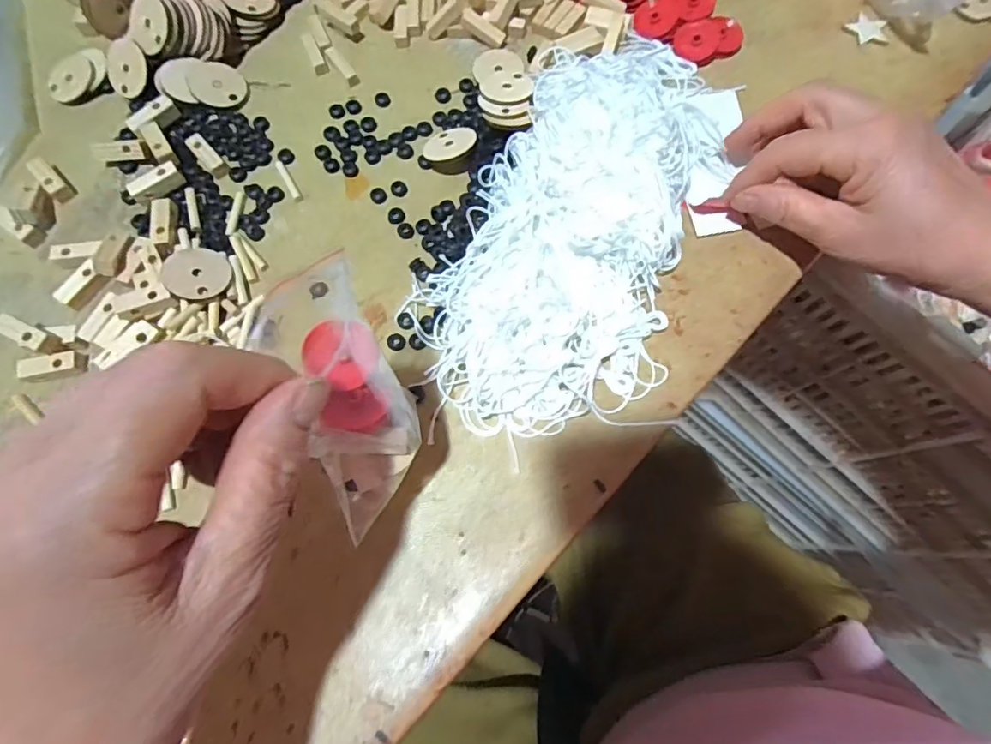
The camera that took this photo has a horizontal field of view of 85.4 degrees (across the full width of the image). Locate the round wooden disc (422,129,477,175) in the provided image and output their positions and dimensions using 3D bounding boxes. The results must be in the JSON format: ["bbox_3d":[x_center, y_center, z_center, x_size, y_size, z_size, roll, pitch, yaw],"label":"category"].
[{"bbox_3d":[-0.028,-0.140,0.338,0.033,0.011,0.031,0,73,1],"label":"round wooden disc"}]

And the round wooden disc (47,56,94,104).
[{"bbox_3d":[-0.284,-0.196,0.357,0.033,0.005,0.033,26,75,9],"label":"round wooden disc"}]

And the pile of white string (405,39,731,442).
[{"bbox_3d":[0.053,-0.094,0.307,0.133,0.042,0.272,21,74,7],"label":"pile of white string"}]

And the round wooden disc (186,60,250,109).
[{"bbox_3d":[-0.183,-0.189,0.353,0.035,0.004,0.033,0,76,-23],"label":"round wooden disc"}]

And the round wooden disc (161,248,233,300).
[{"bbox_3d":[-0.170,-0.057,0.305,0.036,0.007,0.035,9,52,-12],"label":"round wooden disc"}]

